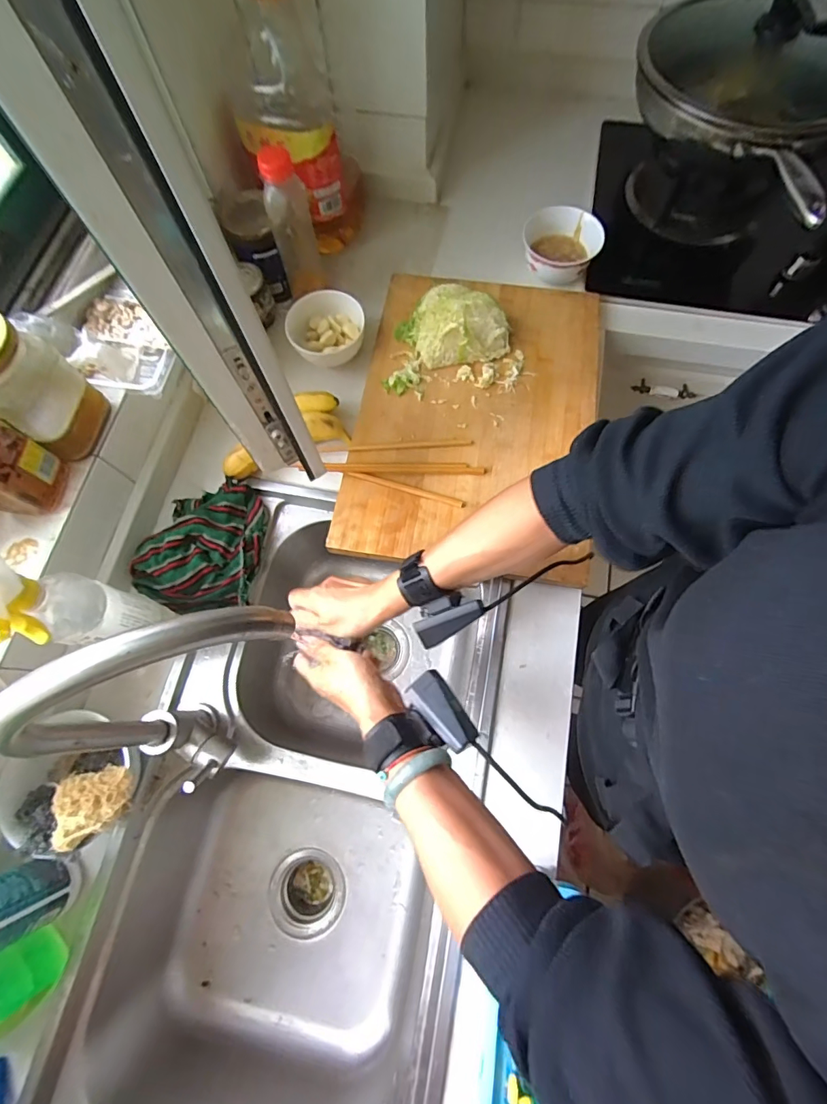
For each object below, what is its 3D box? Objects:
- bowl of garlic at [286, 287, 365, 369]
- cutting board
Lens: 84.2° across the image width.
[{"bbox_3d":[-0.132,-0.334,0.706,0.118,0.066,0.103,-12,73,-2],"label":"bowl of garlic"},{"bbox_3d":[0.090,-0.205,0.654,0.331,0.035,0.476,9,74,4],"label":"cutting board"}]

